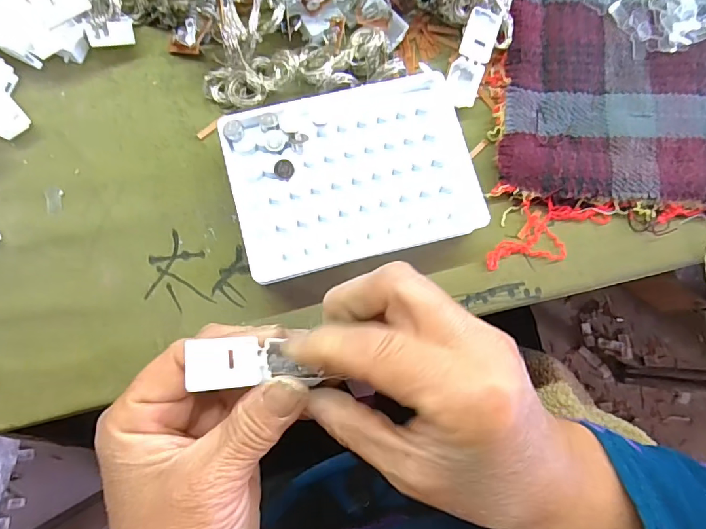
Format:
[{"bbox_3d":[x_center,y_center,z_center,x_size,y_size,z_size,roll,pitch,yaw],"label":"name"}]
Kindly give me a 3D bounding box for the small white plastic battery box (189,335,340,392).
[{"bbox_3d":[-0.038,0.040,0.186,0.053,0.012,0.018,10,76,-27],"label":"small white plastic battery box"}]

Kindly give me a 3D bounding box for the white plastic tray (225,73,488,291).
[{"bbox_3d":[0.000,-0.050,0.256,0.129,0.024,0.095,-14,81,-6],"label":"white plastic tray"}]

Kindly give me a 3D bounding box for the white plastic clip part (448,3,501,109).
[{"bbox_3d":[0.073,-0.126,0.279,0.020,0.007,0.059,17,97,3],"label":"white plastic clip part"}]

